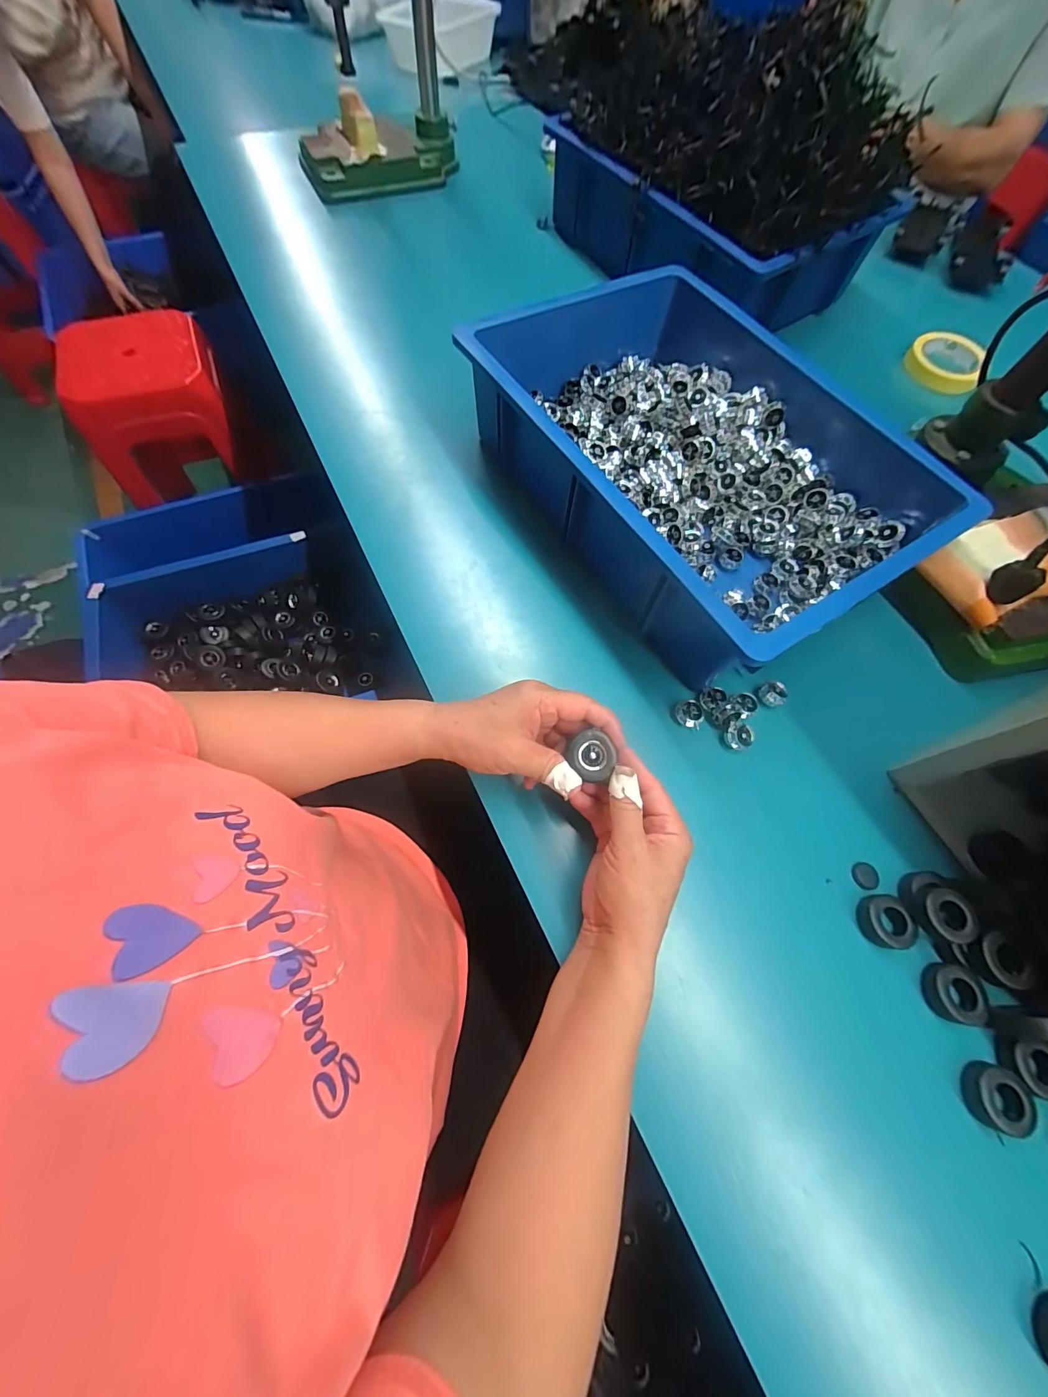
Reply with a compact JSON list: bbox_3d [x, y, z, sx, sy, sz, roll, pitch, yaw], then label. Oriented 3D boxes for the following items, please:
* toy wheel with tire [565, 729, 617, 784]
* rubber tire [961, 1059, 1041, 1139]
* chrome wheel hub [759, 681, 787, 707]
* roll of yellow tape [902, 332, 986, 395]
[{"bbox_3d":[0.049,0.042,0.329,0.036,0.010,0.031,35,71,12],"label":"toy wheel with tire"},{"bbox_3d":[0.330,0.279,0.313,0.036,0.016,0.038,0,67,-1],"label":"rubber tire"},{"bbox_3d":[0.235,-0.003,0.425,0.020,0.022,0.023,-32,72,-14],"label":"chrome wheel hub"},{"bbox_3d":[0.631,-0.506,0.672,0.104,0.020,0.119,38,72,14],"label":"roll of yellow tape"}]

